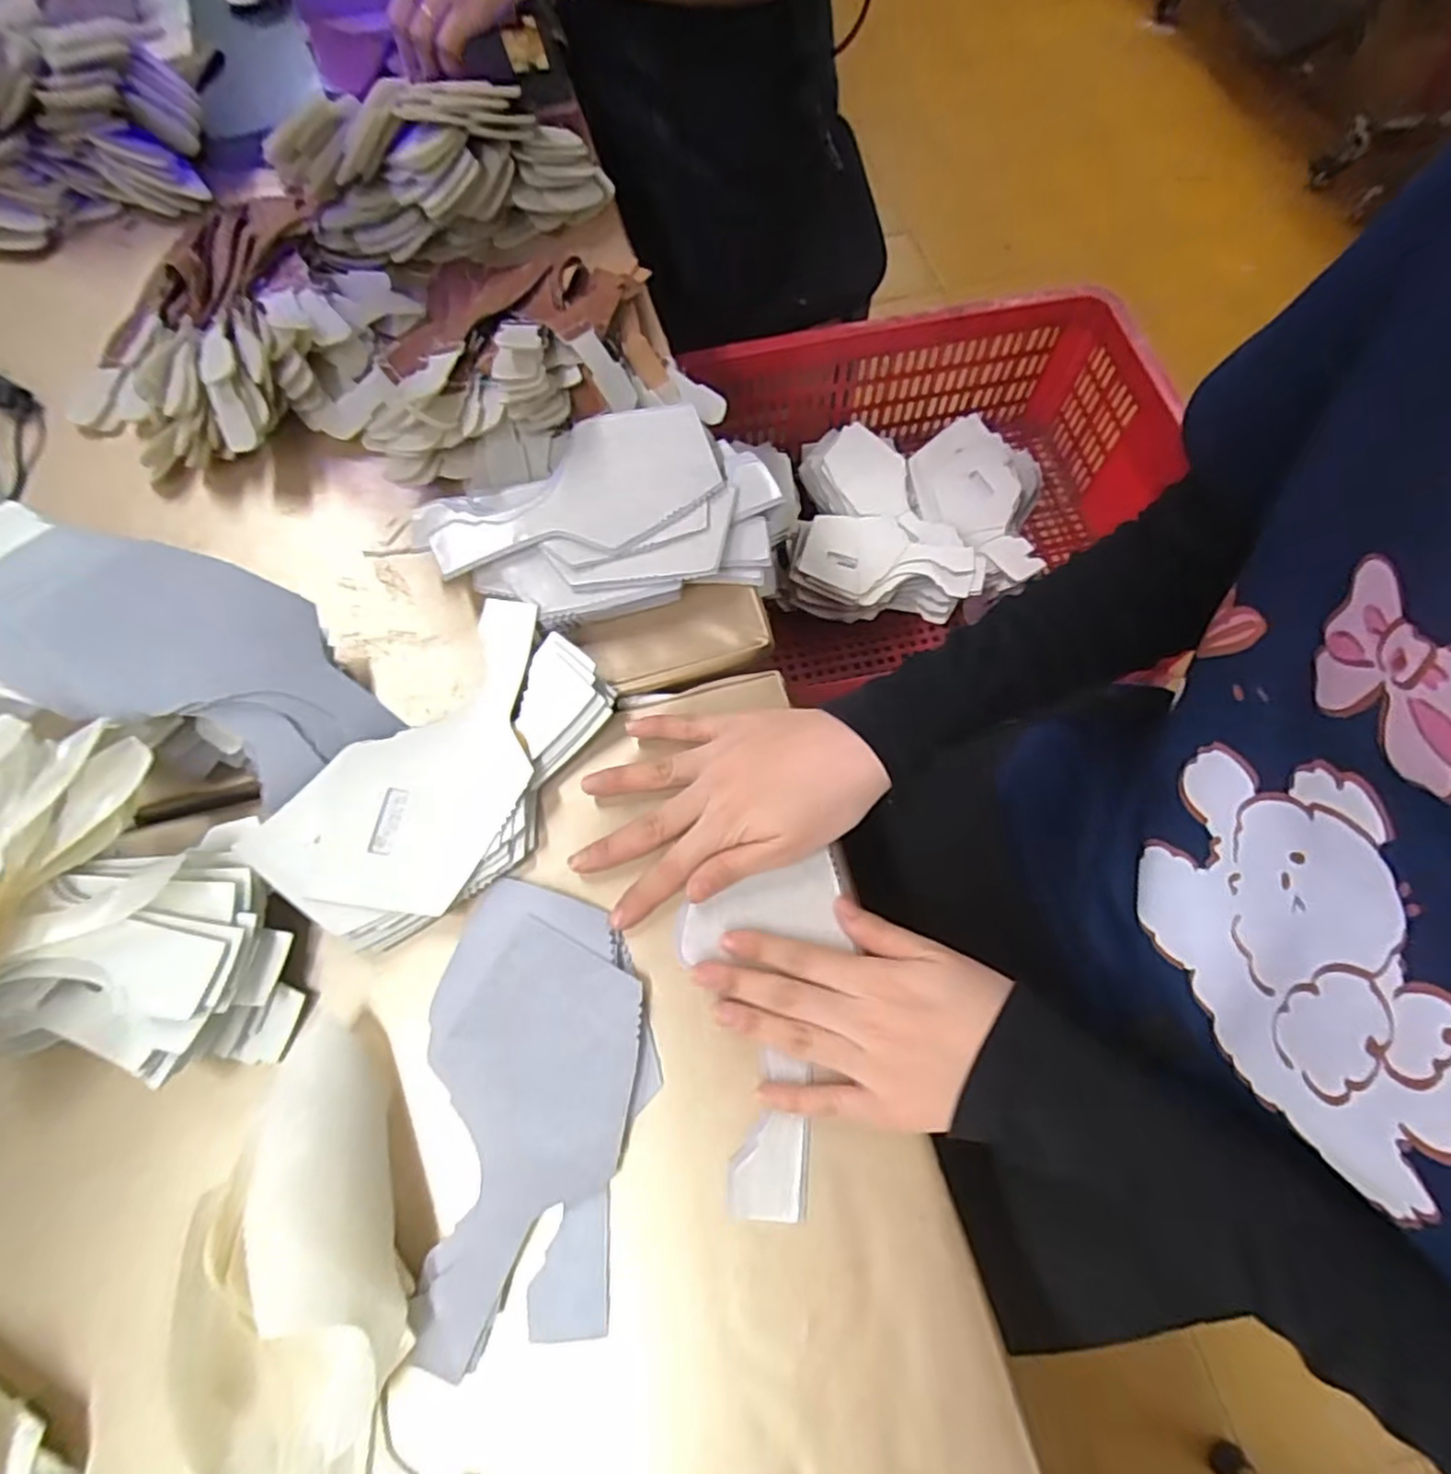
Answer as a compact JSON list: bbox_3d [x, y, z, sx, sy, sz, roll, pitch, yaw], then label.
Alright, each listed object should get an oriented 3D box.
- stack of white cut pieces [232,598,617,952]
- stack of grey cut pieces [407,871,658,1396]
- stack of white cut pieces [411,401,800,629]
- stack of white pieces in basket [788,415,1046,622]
[{"bbox_3d":[-0.147,0.021,0.388,0.105,0.028,0.187,37,73,14],"label":"stack of white cut pieces"},{"bbox_3d":[-0.087,0.168,0.337,0.101,0.014,0.193,-5,68,-1],"label":"stack of grey cut pieces"},{"bbox_3d":[-0.067,-0.136,0.449,0.225,0.040,0.123,-14,68,-5],"label":"stack of white cut pieces"},{"bbox_3d":[0.219,-0.261,0.835,0.270,0.072,0.261,6,68,3],"label":"stack of white pieces in basket"}]

